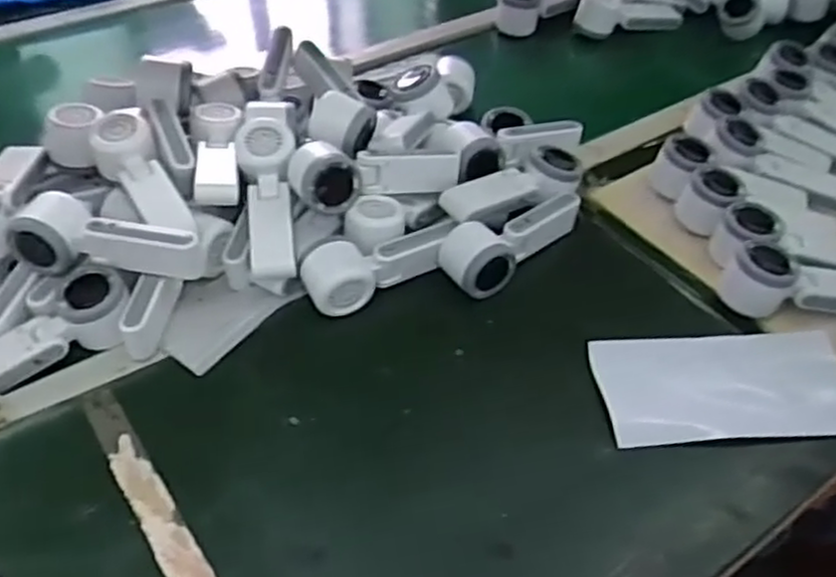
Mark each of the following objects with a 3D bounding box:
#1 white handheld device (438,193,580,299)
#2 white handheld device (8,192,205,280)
[{"bbox_3d":[0.099,-0.042,0.746,0.161,0.051,0.057,-23,51,-23],"label":"white handheld device"},{"bbox_3d":[-0.274,-0.041,0.673,0.167,0.057,0.049,8,45,5],"label":"white handheld device"}]

